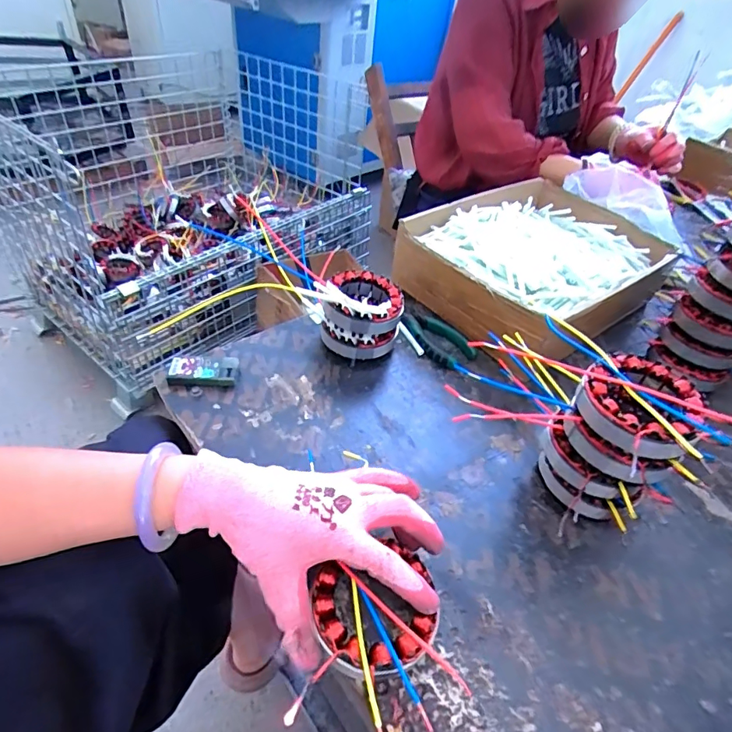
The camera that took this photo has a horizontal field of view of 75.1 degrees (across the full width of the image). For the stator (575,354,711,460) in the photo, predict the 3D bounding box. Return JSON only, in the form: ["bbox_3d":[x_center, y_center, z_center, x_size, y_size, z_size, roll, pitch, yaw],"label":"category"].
[{"bbox_3d":[0.209,0.029,0.362,0.087,0.026,0.085,3,43,-3],"label":"stator"}]

